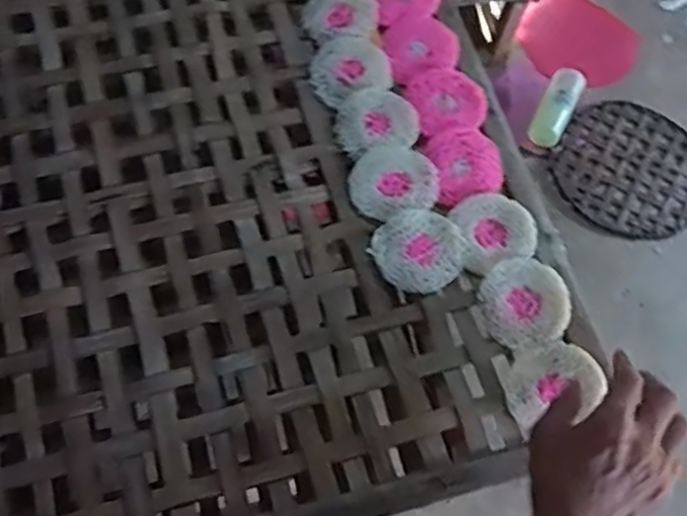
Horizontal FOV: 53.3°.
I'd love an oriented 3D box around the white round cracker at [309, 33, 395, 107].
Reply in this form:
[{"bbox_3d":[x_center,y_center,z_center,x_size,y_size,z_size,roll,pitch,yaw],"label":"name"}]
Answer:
[{"bbox_3d":[0.004,-0.187,0.674,0.075,0.009,0.075,1,68,-4],"label":"white round cracker"}]

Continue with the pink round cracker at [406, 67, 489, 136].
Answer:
[{"bbox_3d":[0.101,-0.155,0.663,0.071,0.005,0.067,1,68,-4],"label":"pink round cracker"}]

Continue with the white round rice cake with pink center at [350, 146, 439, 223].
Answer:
[{"bbox_3d":[0.046,-0.072,0.630,0.081,0.006,0.067,-16,70,-10],"label":"white round rice cake with pink center"}]

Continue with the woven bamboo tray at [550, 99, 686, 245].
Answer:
[{"bbox_3d":[0.743,-0.234,1.742,0.392,0.029,0.373,-34,74,-16],"label":"woven bamboo tray"}]

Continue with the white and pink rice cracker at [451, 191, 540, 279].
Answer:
[{"bbox_3d":[0.137,-0.025,0.613,0.068,0.018,0.071,-11,69,-9],"label":"white and pink rice cracker"}]

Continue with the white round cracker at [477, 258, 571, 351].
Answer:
[{"bbox_3d":[0.157,0.040,0.596,0.076,0.013,0.076,-39,79,0],"label":"white round cracker"}]

